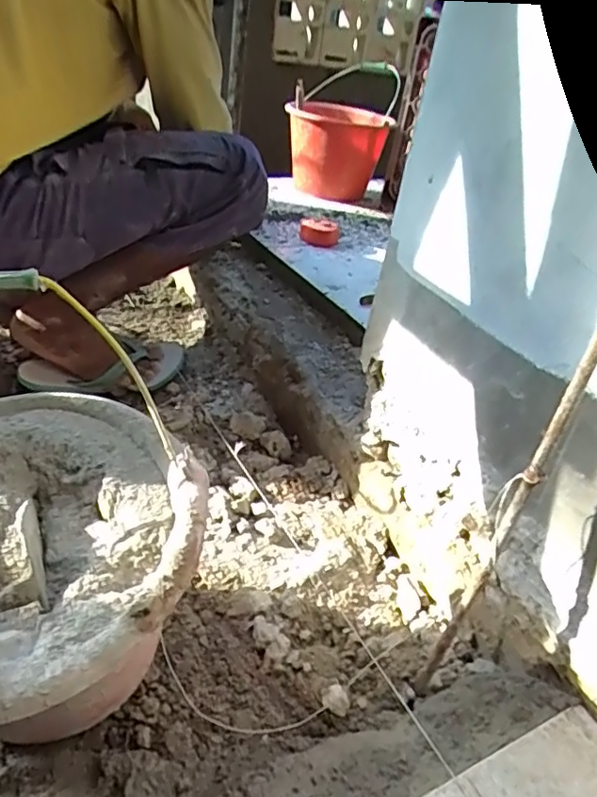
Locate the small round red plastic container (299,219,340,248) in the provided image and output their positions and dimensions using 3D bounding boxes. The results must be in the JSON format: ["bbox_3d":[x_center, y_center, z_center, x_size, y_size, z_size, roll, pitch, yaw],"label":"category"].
[{"bbox_3d":[0.045,-0.357,1.232,0.087,0.041,0.103,9,34,-1],"label":"small round red plastic container"}]

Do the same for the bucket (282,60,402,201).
[{"bbox_3d":[0.101,-0.676,1.505,0.268,0.318,0.246,9,34,-1],"label":"bucket"}]

